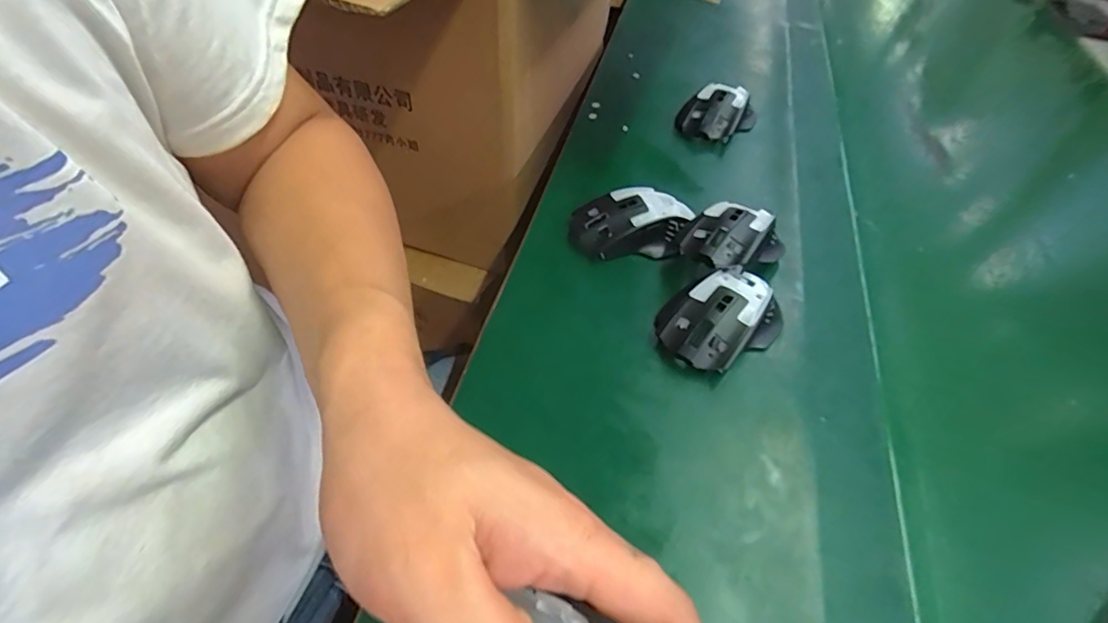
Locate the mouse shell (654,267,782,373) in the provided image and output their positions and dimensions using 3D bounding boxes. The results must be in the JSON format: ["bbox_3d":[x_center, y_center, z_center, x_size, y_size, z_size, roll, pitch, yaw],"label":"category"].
[{"bbox_3d":[0.129,0.004,0.413,0.100,0.038,0.071,-27,54,-21],"label":"mouse shell"}]

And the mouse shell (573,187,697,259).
[{"bbox_3d":[0.070,-0.078,0.485,0.110,0.043,0.068,4,49,4],"label":"mouse shell"}]

